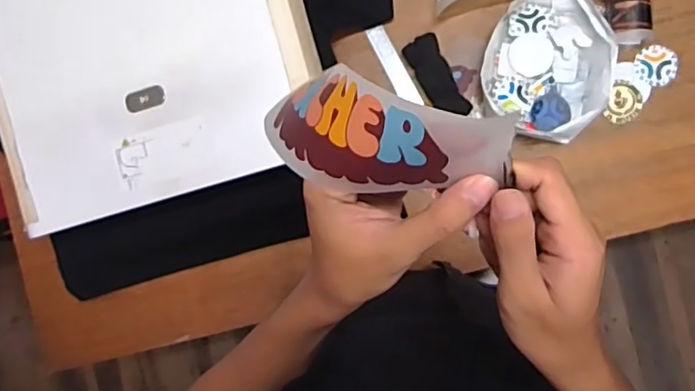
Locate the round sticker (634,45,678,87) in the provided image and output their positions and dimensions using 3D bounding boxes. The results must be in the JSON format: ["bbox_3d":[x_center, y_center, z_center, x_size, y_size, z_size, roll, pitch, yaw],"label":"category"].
[{"bbox_3d":[0.419,-0.177,0.741,0.052,0.004,0.052,0,90,8],"label":"round sticker"}]

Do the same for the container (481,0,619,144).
[{"bbox_3d":[0.269,-0.178,0.737,0.163,0.043,0.200,11,92,8],"label":"container"}]

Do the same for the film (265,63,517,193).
[{"bbox_3d":[0.011,-0.026,0.262,0.128,0.046,0.048,9,92,25],"label":"film"}]

